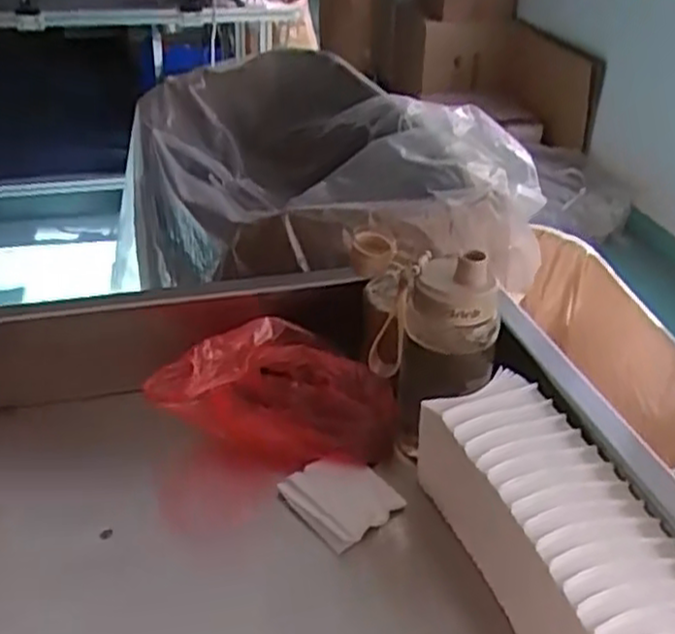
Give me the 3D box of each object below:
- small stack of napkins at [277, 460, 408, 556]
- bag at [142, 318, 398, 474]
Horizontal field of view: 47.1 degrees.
[{"bbox_3d":[0.002,0.157,0.668,0.075,0.021,0.082,-23,41,-34],"label":"small stack of napkins"},{"bbox_3d":[-0.059,0.067,0.703,0.215,0.103,0.106,-2,33,-8],"label":"bag"}]

